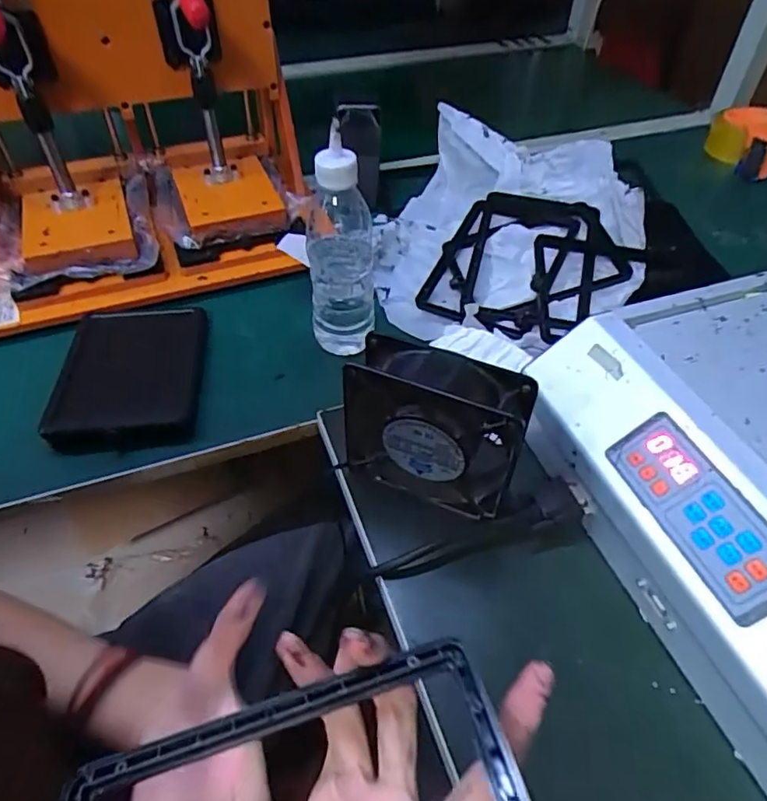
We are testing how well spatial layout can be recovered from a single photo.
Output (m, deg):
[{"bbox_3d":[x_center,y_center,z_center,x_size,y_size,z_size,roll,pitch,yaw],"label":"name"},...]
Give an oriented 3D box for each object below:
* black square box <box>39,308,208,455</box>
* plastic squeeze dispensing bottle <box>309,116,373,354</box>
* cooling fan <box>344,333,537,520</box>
[{"bbox_3d":[-0.230,-0.025,0.522,0.130,0.019,0.166,-5,48,-5],"label":"black square box"},{"bbox_3d":[-0.038,-0.128,0.502,0.056,0.183,0.056,0,47,-1],"label":"plastic squeeze dispensing bottle"},{"bbox_3d":[0.034,0.023,0.401,0.121,0.122,0.041,18,50,15],"label":"cooling fan"}]

